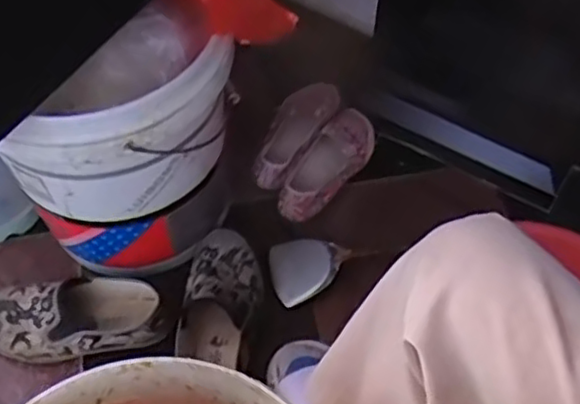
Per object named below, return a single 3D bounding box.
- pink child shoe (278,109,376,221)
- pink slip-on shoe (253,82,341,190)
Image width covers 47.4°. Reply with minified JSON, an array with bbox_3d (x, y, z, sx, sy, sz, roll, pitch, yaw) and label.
[{"bbox_3d":[0.065,-0.067,0.972,0.068,0.059,0.221,26,60,16],"label":"pink child shoe"},{"bbox_3d":[0.006,-0.106,0.992,0.073,0.046,0.200,26,60,16],"label":"pink slip-on shoe"}]

